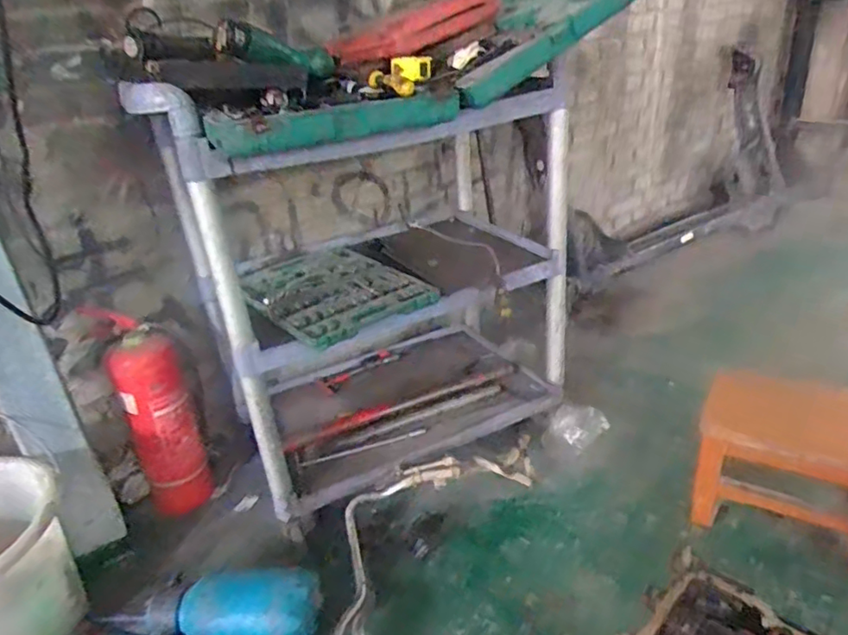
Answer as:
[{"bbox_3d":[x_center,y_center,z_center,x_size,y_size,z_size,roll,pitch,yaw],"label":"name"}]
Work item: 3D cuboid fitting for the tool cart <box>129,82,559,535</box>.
[{"bbox_3d":[-0.107,-0.094,1.275,0.710,0.801,0.489,-20,29,-26],"label":"tool cart"}]

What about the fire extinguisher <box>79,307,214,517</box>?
[{"bbox_3d":[-0.563,0.198,1.256,0.137,0.446,0.127,-20,29,-26],"label":"fire extinguisher"}]

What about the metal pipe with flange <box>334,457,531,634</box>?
[{"bbox_3d":[-0.059,0.421,1.078,0.239,0.085,0.557,9,31,30],"label":"metal pipe with flange"}]

